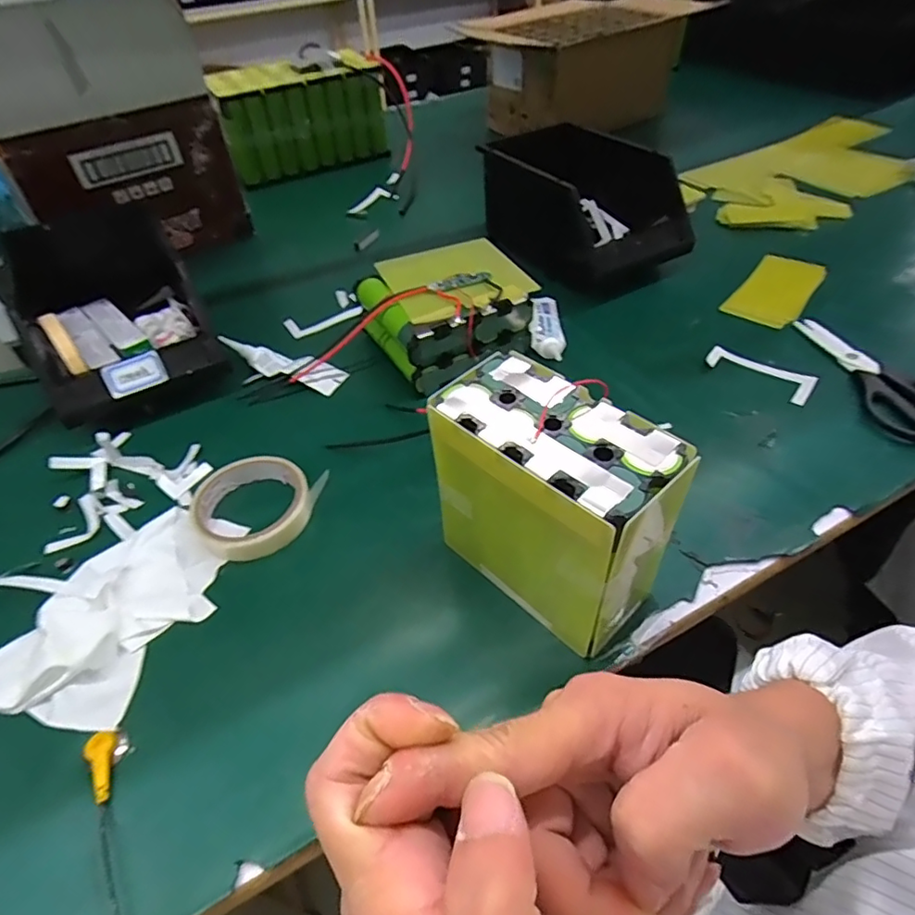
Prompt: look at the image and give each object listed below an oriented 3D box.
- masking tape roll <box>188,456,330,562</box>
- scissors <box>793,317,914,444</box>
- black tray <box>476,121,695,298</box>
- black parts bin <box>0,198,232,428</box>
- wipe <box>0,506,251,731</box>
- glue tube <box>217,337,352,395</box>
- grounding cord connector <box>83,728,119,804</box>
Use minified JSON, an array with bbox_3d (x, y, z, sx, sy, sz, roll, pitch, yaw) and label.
[{"bbox_3d":[-0.170,0.036,0.463,0.093,0.023,0.094,-2,47,2],"label":"masking tape roll"},{"bbox_3d":[0.407,-0.087,0.545,0.084,0.011,0.189,-9,47,-5],"label":"scissors"},{"bbox_3d":[0.153,-0.305,0.690,0.139,0.125,0.221,-31,53,-23],"label":"black tray"},{"bbox_3d":[-0.376,-0.173,0.610,0.161,0.107,0.318,-26,51,-20],"label":"black parts bin"},{"bbox_3d":[-0.246,0.099,0.402,0.120,0.033,0.181,17,50,19],"label":"wipe"},{"bbox_3d":[-0.189,-0.104,0.601,0.142,0.022,0.039,18,51,19],"label":"glue tube"},{"bbox_3d":[-0.214,0.185,0.338,0.016,0.010,0.043,-22,50,-16],"label":"grounding cord connector"}]

